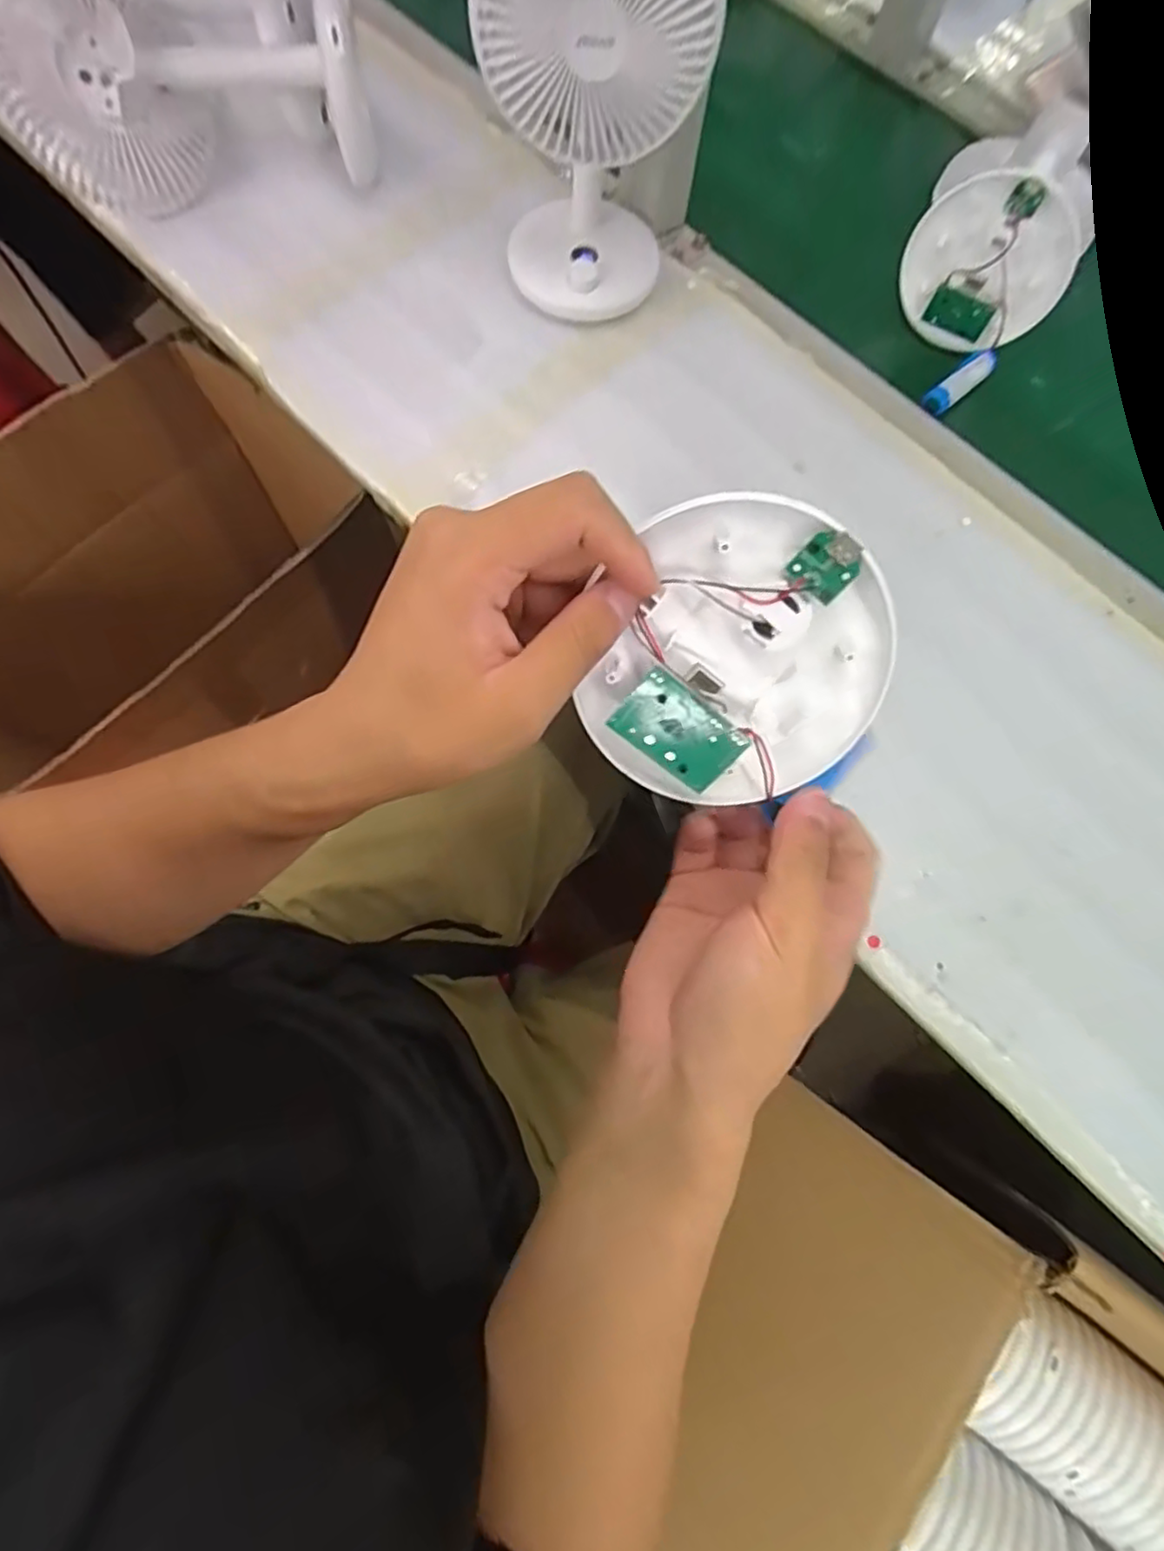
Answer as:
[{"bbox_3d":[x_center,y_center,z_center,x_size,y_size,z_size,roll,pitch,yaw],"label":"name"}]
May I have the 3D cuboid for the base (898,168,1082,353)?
[{"bbox_3d":[0.287,-0.360,0.496,0.105,0.124,0.033,40,74,7],"label":"base"}]

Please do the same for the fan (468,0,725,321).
[{"bbox_3d":[0.004,-0.405,0.416,0.127,0.223,0.086,3,73,-4],"label":"fan"}]

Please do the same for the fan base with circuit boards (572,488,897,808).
[{"bbox_3d":[0.057,-0.038,0.241,0.096,0.016,0.108,18,115,-6],"label":"fan base with circuit boards"}]

